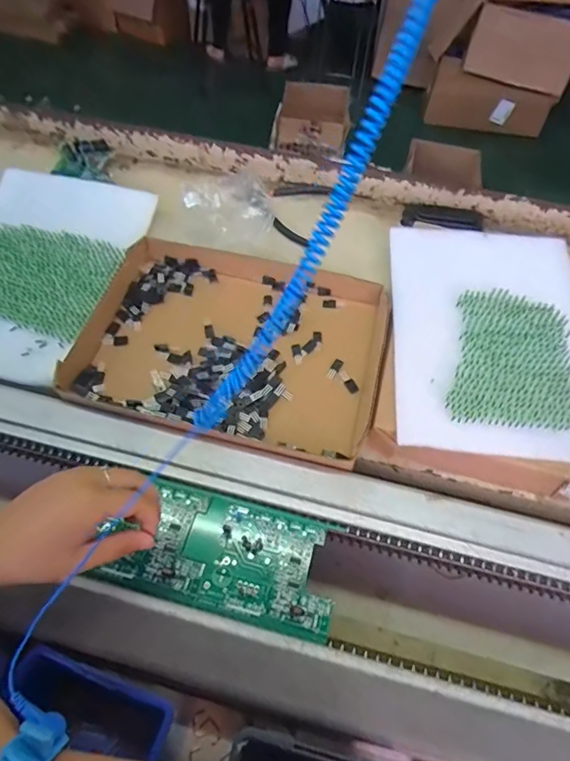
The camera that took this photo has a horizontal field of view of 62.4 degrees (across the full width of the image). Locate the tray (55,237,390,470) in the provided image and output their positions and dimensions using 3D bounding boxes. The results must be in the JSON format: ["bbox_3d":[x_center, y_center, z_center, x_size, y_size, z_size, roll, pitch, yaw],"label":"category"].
[{"bbox_3d":[-0.054,-0.046,0.532,0.326,0.033,0.250,13,55,7],"label":"tray"}]

